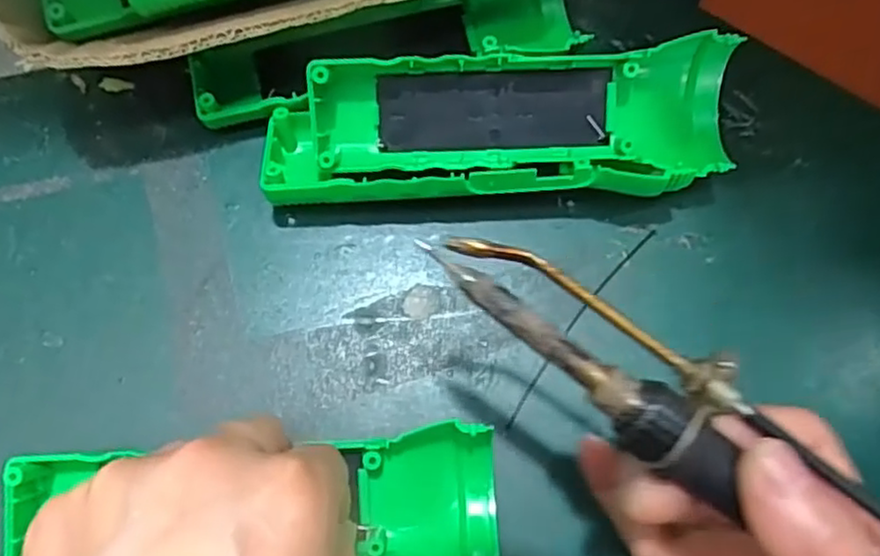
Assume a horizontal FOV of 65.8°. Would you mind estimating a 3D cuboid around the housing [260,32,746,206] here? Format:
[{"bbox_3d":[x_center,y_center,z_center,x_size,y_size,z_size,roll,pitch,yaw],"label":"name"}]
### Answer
[{"bbox_3d":[0.024,-0.058,0.273,0.182,0.044,0.056,-1,73,-2],"label":"housing"}]

